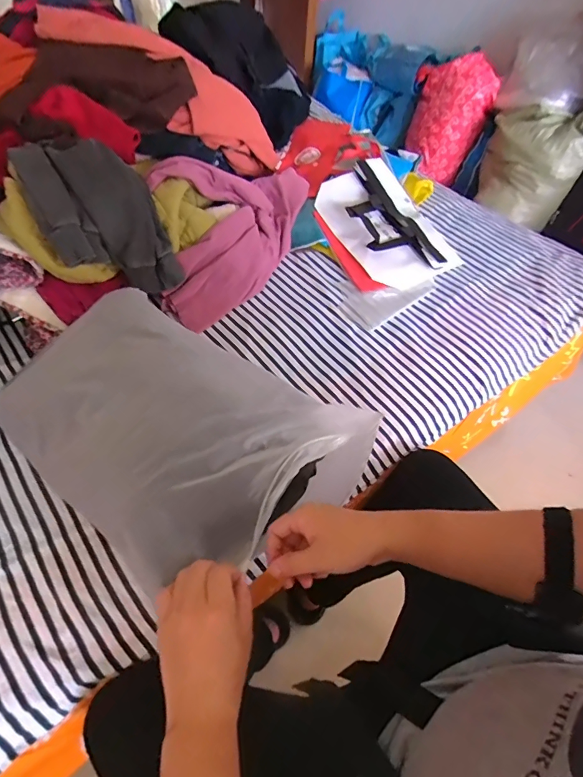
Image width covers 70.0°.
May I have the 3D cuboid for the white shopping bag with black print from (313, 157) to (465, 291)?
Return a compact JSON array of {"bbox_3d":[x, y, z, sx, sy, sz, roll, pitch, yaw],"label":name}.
[{"bbox_3d":[0.216,-0.380,0.971,0.260,0.092,0.371,-18,58,-16],"label":"white shopping bag with black print"}]

